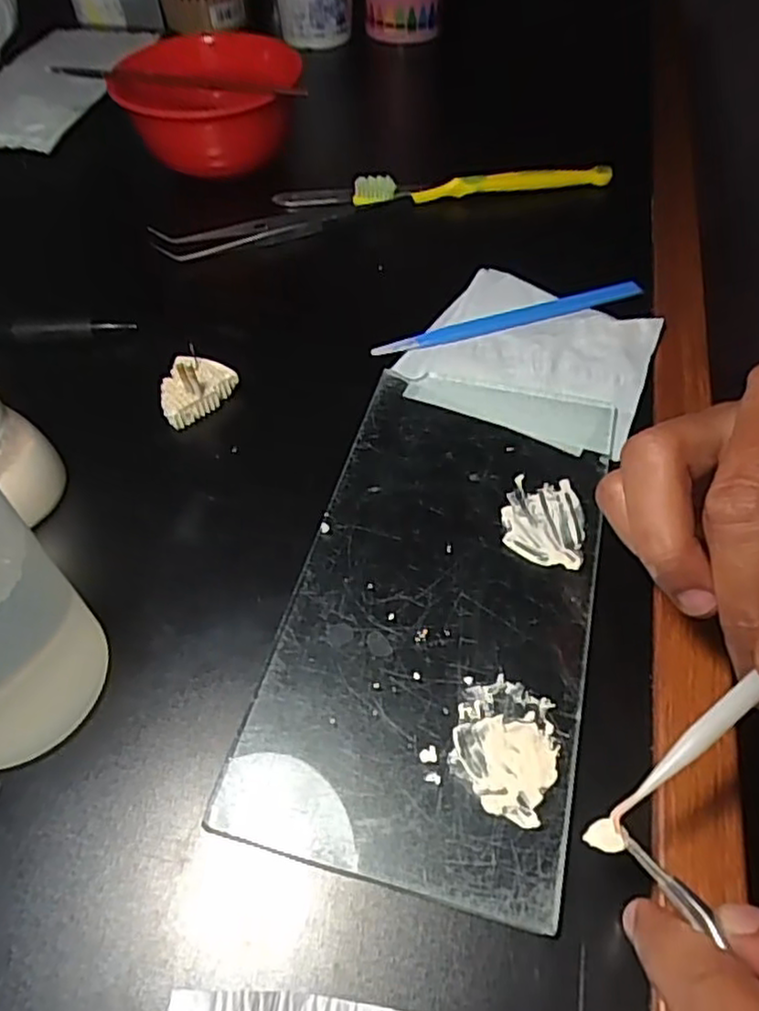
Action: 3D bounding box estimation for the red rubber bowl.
[{"bbox_3d":[-0.101,-0.241,0.405,0.100,0.050,0.106,-2,52,-1],"label":"red rubber bowl"}]

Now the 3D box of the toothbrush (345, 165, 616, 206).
[{"bbox_3d":[0.061,-0.189,0.399,0.152,0.016,0.009,-8,53,-6],"label":"toothbrush"}]

